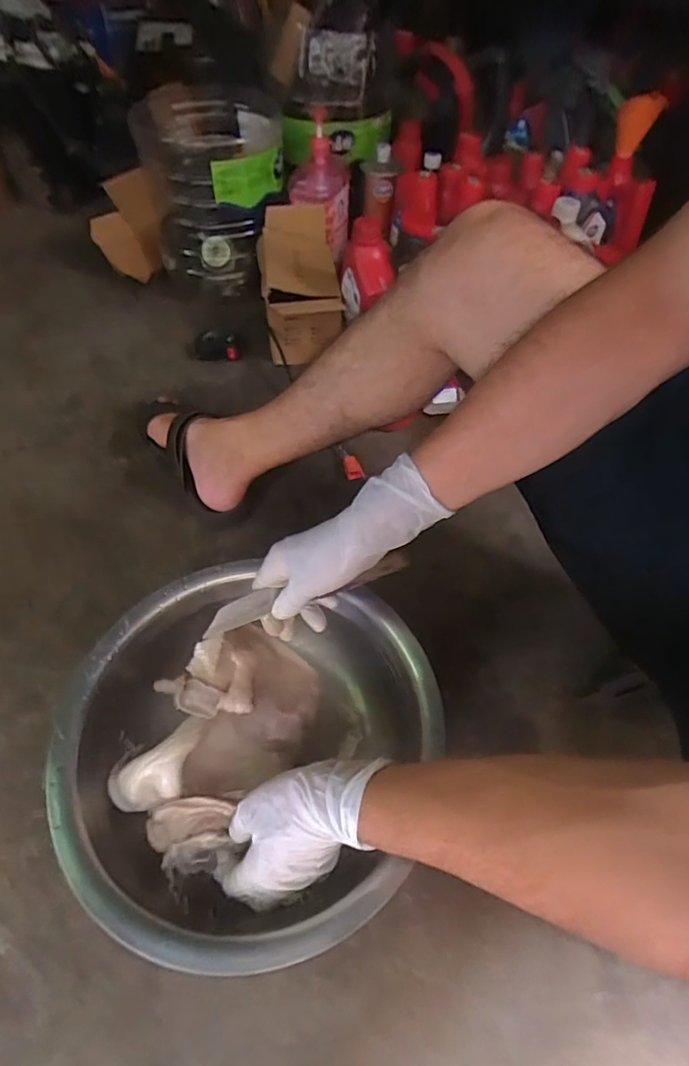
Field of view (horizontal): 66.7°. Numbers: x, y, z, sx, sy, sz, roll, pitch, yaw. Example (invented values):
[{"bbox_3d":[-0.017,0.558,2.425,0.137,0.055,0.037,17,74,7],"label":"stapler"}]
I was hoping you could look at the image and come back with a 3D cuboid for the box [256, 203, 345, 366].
[{"bbox_3d":[-0.080,-0.443,0.942,0.135,0.154,0.299,-3,54,-2],"label":"box"}]

